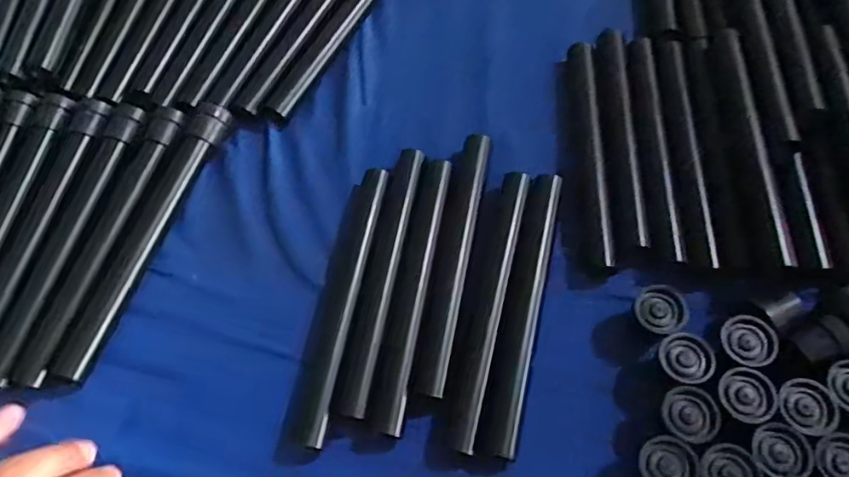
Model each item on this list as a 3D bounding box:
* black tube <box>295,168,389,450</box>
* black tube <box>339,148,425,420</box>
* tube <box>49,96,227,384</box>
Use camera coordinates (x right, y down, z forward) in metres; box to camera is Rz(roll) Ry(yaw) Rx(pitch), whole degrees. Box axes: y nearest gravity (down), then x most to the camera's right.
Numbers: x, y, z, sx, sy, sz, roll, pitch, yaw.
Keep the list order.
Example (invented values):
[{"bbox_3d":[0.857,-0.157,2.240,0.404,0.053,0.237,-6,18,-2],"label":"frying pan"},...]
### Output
[{"bbox_3d":[-0.059,0.045,0.448,0.021,0.018,0.219,9,65,7],"label":"black tube"},{"bbox_3d":[-0.030,0.026,0.452,0.021,0.014,0.218,9,65,7],"label":"black tube"},{"bbox_3d":[-0.223,-0.005,0.475,0.028,0.023,0.249,15,65,10],"label":"tube"}]

